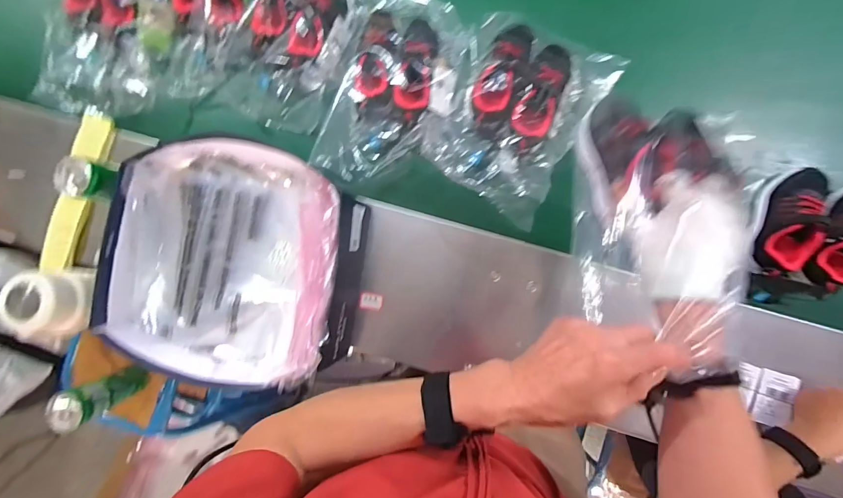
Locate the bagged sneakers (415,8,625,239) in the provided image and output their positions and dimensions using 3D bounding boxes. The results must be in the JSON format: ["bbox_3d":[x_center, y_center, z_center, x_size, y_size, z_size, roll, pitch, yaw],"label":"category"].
[{"bbox_3d":[0.141,-0.217,0.585,0.215,0.107,0.308,31,88,5],"label":"bagged sneakers"}]

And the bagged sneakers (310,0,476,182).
[{"bbox_3d":[-0.036,-0.266,0.624,0.206,0.078,0.337,15,87,4],"label":"bagged sneakers"}]

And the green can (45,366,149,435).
[{"bbox_3d":[-0.535,0.248,0.662,0.066,0.150,0.065,0,86,3],"label":"green can"}]

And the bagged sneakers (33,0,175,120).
[{"bbox_3d":[-0.529,-0.374,0.648,0.194,0.094,0.287,15,87,4],"label":"bagged sneakers"}]

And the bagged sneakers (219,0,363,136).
[{"bbox_3d":[-0.213,-0.374,0.639,0.192,0.093,0.322,13,87,4],"label":"bagged sneakers"}]

